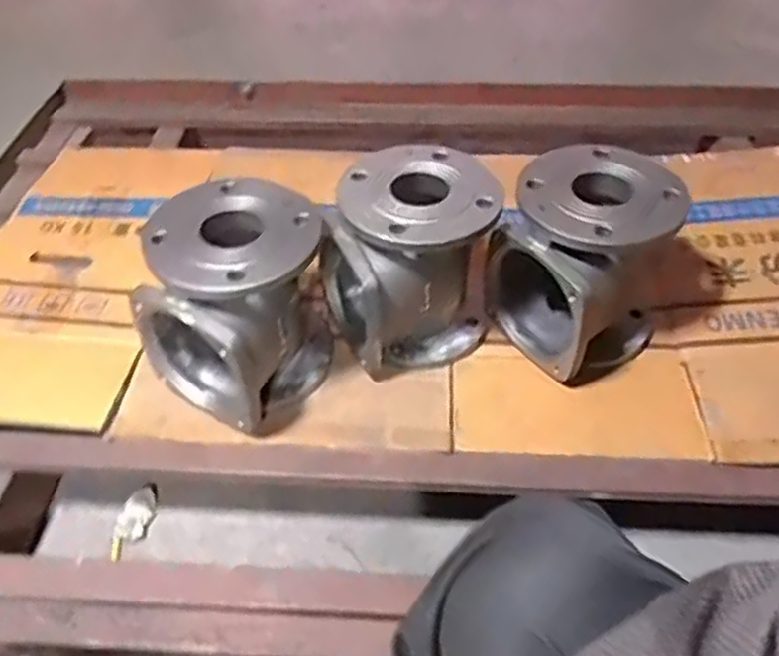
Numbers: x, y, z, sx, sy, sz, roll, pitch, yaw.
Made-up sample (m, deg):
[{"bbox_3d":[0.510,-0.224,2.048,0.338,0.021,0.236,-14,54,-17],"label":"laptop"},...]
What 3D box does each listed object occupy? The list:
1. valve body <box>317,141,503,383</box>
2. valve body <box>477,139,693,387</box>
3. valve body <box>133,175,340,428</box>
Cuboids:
[{"bbox_3d":[0.025,-0.077,0.866,0.187,0.204,0.158,-22,48,-21],"label":"valve body"},{"bbox_3d":[0.225,-0.077,0.853,0.178,0.210,0.160,-31,52,-27],"label":"valve body"},{"bbox_3d":[-0.160,-0.025,0.800,0.159,0.201,0.185,23,49,22],"label":"valve body"}]

